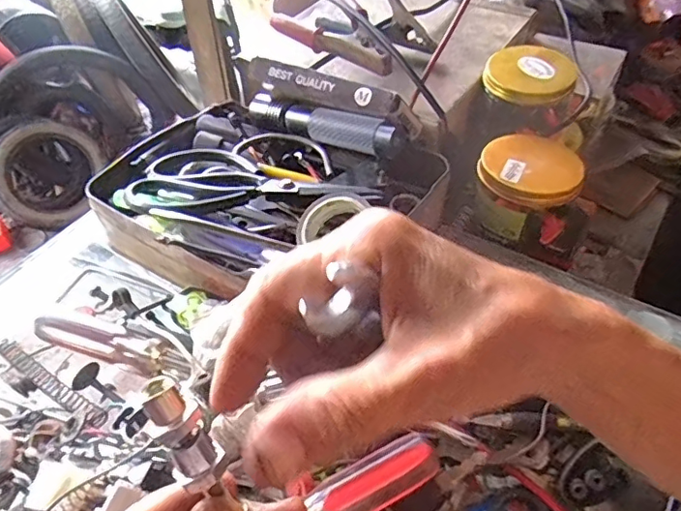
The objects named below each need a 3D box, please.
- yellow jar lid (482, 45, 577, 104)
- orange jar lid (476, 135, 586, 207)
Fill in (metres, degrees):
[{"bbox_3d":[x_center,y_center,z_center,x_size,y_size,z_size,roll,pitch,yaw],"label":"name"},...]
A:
[{"bbox_3d":[0.175,-0.170,0.505,0.079,0.019,0.070,16,49,13],"label":"yellow jar lid"},{"bbox_3d":[0.158,-0.074,0.452,0.079,0.017,0.074,0,48,0],"label":"orange jar lid"}]

